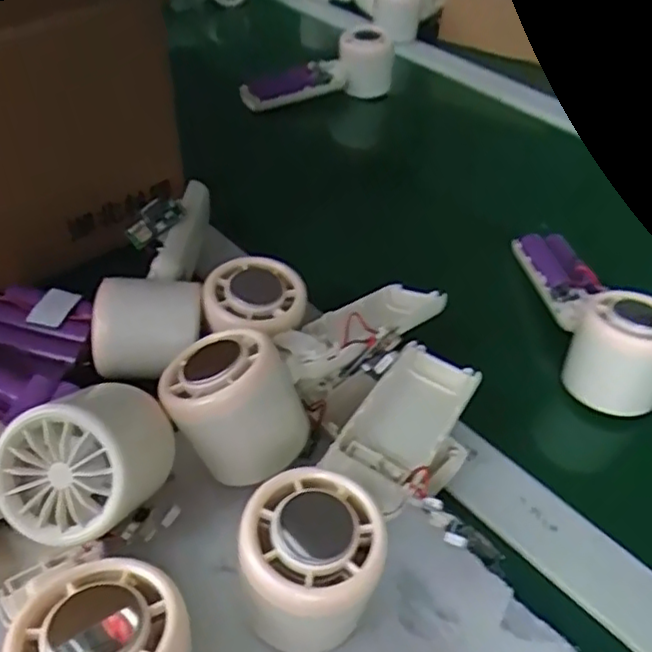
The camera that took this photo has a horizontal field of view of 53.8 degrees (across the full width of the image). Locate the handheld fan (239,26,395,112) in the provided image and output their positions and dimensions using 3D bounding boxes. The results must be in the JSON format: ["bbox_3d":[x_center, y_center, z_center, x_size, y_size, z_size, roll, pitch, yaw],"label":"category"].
[{"bbox_3d":[-0.006,-0.267,0.668,0.161,0.060,0.042,-20,49,-24],"label":"handheld fan"}]

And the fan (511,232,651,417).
[{"bbox_3d":[0.172,-0.022,0.418,0.051,0.055,0.155,1,44,-5],"label":"fan"}]

